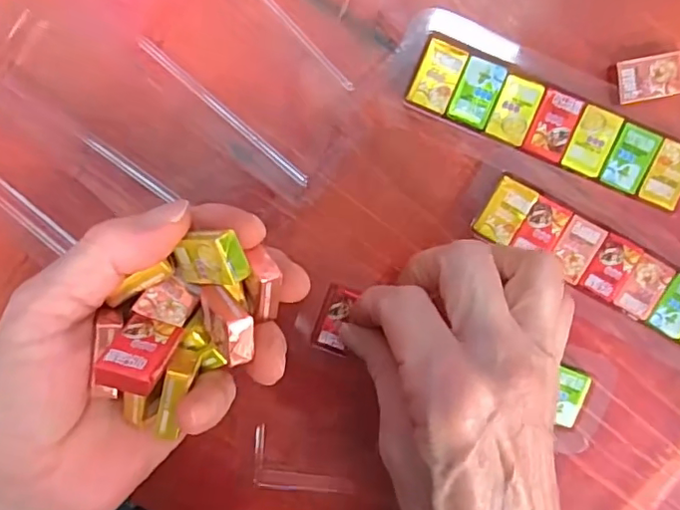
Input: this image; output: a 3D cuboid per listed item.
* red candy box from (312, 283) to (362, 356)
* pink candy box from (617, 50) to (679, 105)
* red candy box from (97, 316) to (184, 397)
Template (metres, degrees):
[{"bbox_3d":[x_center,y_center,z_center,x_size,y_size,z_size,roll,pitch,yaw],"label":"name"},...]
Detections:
[{"bbox_3d":[-0.002,0.028,0.239,0.014,0.004,0.029,14,94,-1],"label":"red candy box"},{"bbox_3d":[0.122,-0.070,0.224,0.024,0.008,0.017,-9,99,3],"label":"pink candy box"},{"bbox_3d":[-0.060,0.029,0.169,0.017,0.027,0.005,18,125,-2],"label":"red candy box"}]

